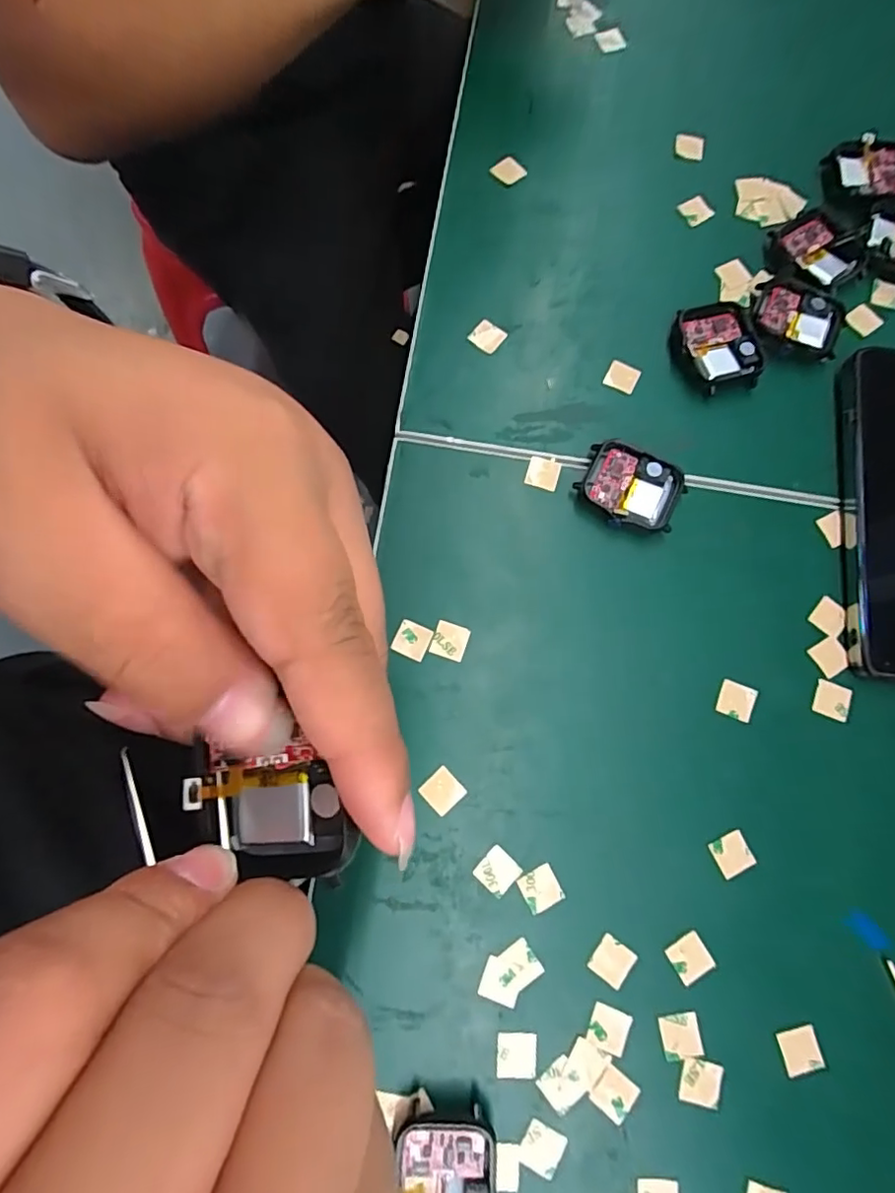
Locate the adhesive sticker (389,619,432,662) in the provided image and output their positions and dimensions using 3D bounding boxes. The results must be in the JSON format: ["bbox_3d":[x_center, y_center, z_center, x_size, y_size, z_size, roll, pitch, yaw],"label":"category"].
[{"bbox_3d":[-0.016,0.020,0.255,0.016,0.004,0.015,24,82,1],"label":"adhesive sticker"}]

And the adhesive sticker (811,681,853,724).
[{"bbox_3d":[0.175,0.047,0.255,0.016,0.004,0.015,21,80,4],"label":"adhesive sticker"}]

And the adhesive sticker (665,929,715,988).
[{"bbox_3d":[0.100,0.148,0.230,0.016,0.004,0.016,-29,78,-7],"label":"adhesive sticker"}]

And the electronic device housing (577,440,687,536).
[{"bbox_3d":[0.087,-0.051,0.268,0.046,0.010,0.038,25,79,4],"label":"electronic device housing"}]

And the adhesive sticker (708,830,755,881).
[{"bbox_3d":[0.121,0.109,0.238,0.016,0.004,0.016,-26,80,-6],"label":"adhesive sticker"}]

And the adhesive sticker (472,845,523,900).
[{"bbox_3d":[0.021,0.115,0.235,0.015,0.004,0.016,44,78,7],"label":"adhesive sticker"}]

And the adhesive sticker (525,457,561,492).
[{"bbox_3d":[0.047,-0.060,0.275,0.016,0.004,0.016,16,83,-2],"label":"adhesive sticker"}]

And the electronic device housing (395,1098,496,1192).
[{"bbox_3d":[0.000,0.213,0.207,0.035,0.013,0.042,1,78,-1],"label":"electronic device housing"}]

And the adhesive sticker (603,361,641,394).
[{"bbox_3d":[0.089,-0.112,0.285,0.015,0.004,0.014,25,79,4],"label":"adhesive sticker"}]

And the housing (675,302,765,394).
[{"bbox_3d":[0.137,-0.126,0.286,0.037,0.011,0.044,-6,78,-2],"label":"housing"}]

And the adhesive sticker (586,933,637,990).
[{"bbox_3d":[0.067,0.148,0.227,0.016,0.004,0.015,37,80,7],"label":"adhesive sticker"}]

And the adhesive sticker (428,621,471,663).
[{"bbox_3d":[0.001,0.020,0.256,0.016,0.004,0.016,17,81,1],"label":"adhesive sticker"}]

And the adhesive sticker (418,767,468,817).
[{"bbox_3d":[-0.002,0.083,0.240,0.015,0.004,0.015,-43,82,-9],"label":"adhesive sticker"}]

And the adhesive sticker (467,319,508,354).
[{"bbox_3d":[0.021,-0.134,0.288,0.015,0.004,0.016,39,80,7],"label":"adhesive sticker"}]

